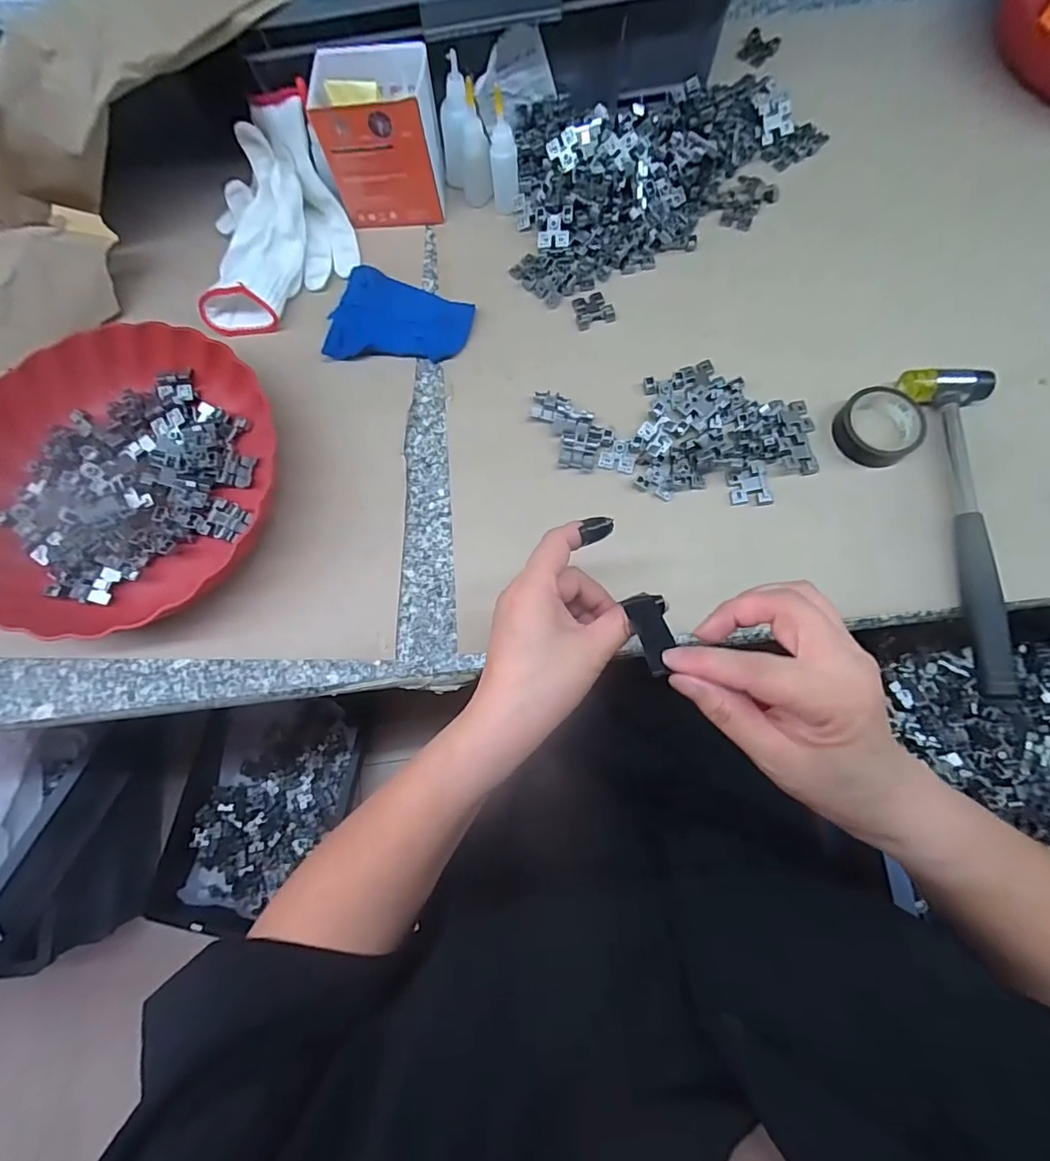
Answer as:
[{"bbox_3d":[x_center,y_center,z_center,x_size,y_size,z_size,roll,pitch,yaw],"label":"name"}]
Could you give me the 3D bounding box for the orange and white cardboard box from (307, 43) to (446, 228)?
[{"bbox_3d":[-0.122,-0.377,0.443,0.097,0.090,0.068,-5,75,1],"label":"orange and white cardboard box"}]

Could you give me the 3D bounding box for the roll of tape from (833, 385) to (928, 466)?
[{"bbox_3d":[0.276,-0.120,0.402,0.063,0.018,0.058,-1,75,2],"label":"roll of tape"}]

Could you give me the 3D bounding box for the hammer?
[{"bbox_3d":[0.333,-0.043,0.379,0.059,0.024,0.246,-3,75,2],"label":"hammer"}]

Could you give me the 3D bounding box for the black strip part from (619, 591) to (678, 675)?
[{"bbox_3d":[0.068,0.027,0.270,0.021,0.006,0.052,-4,52,-7],"label":"black strip part"}]

